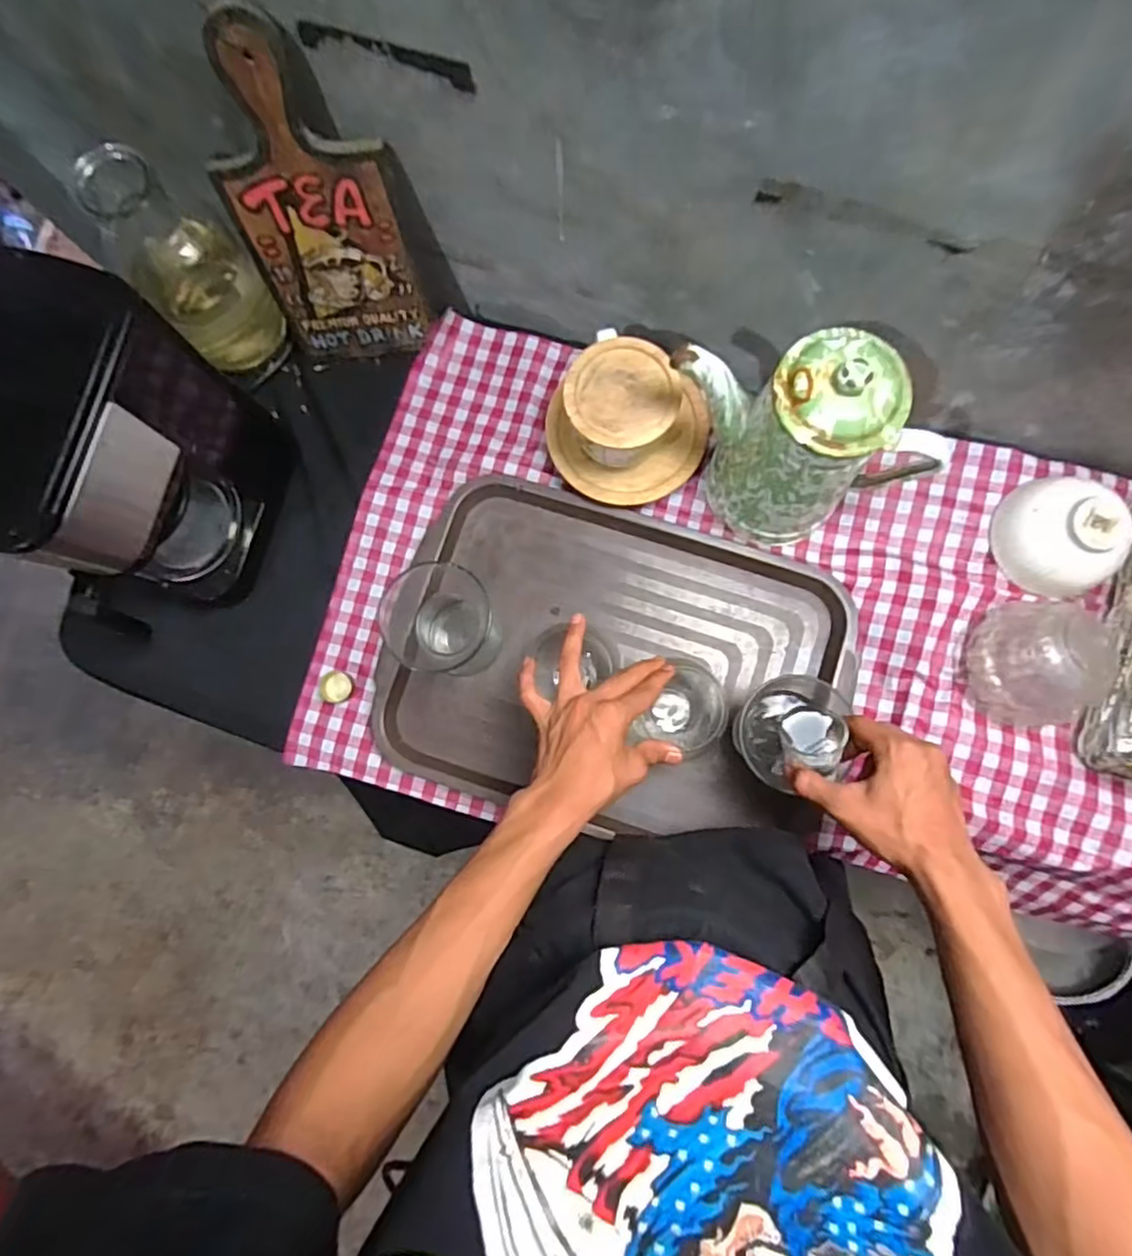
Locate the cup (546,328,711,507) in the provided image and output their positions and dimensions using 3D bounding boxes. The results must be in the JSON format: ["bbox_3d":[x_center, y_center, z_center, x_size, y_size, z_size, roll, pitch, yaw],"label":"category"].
[{"bbox_3d":[0.056,-0.183,0.603,0.138,0.109,0.119,28,84,5],"label":"cup"}]

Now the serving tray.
[{"bbox_3d":[0.047,0.035,0.627,0.416,0.021,0.300,16,83,4],"label":"serving tray"}]

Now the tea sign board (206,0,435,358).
[{"bbox_3d":[-0.204,-0.346,0.548,0.136,0.268,0.018,-4,66,-2],"label":"tea sign board"}]

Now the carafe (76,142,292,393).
[{"bbox_3d":[-0.341,-0.322,0.587,0.100,0.199,0.089,41,85,7],"label":"carafe"}]

